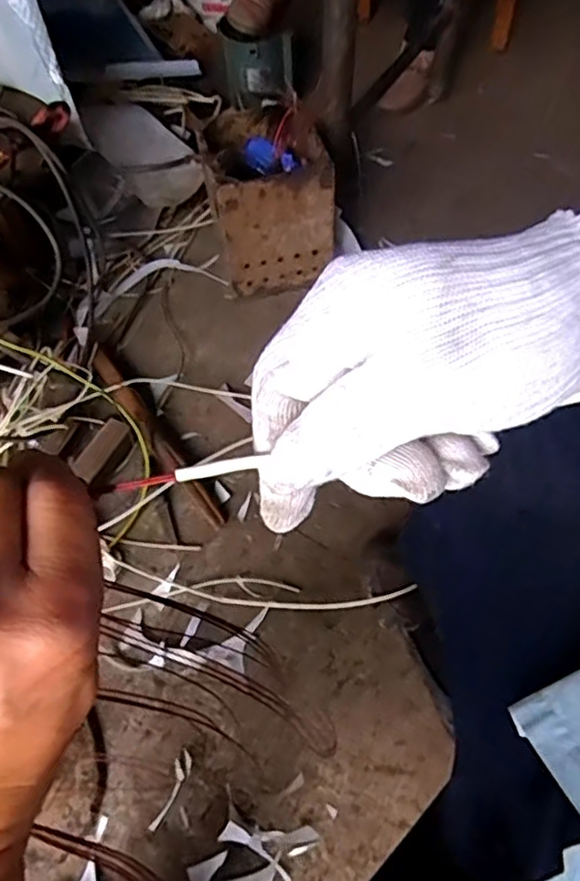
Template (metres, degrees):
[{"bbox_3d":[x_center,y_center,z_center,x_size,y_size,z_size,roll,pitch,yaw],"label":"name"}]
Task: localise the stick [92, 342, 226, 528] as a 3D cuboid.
[{"bbox_3d":[-0.225,-0.021,1.021,0.037,0.022,0.403,-32,63,-15],"label":"stick"}]

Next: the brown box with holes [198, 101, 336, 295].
[{"bbox_3d":[-0.038,-0.416,1.118,0.189,0.221,0.211,-15,60,-6],"label":"brown box with holes"}]

